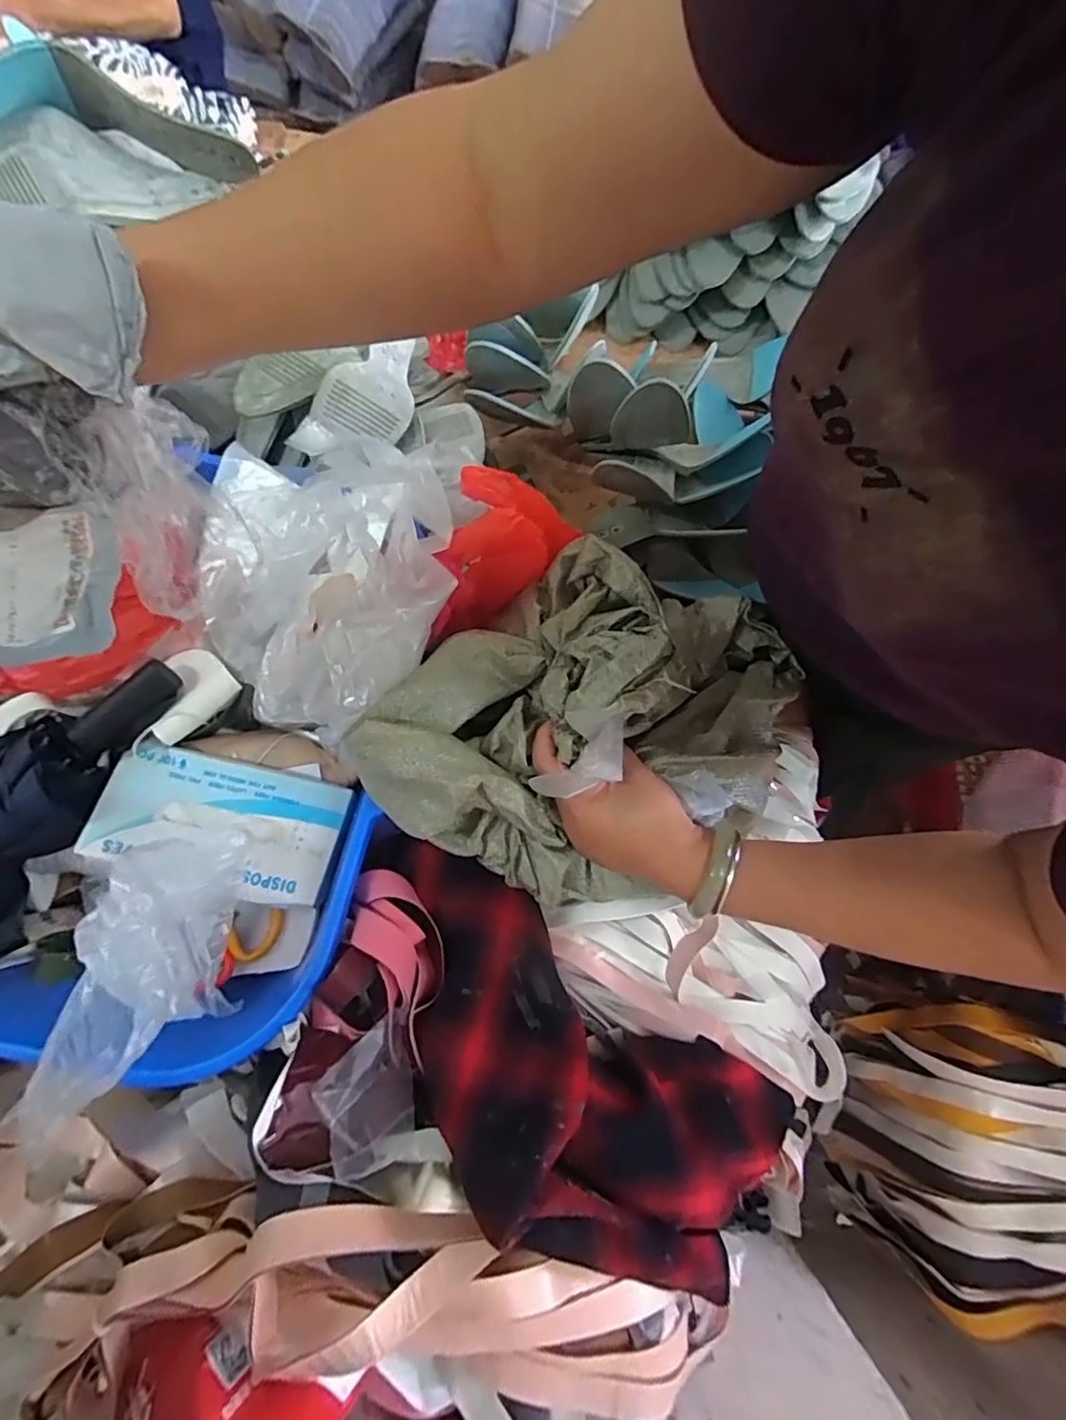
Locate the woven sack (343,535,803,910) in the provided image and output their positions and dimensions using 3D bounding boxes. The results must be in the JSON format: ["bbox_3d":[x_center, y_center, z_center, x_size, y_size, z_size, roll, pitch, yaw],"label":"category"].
[{"bbox_3d":[0.064,-0.004,0.460,0.347,0.138,0.233,-42,79,-11],"label":"woven sack"}]

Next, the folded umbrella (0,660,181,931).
[{"bbox_3d":[-0.430,0.079,0.480,0.105,0.065,0.314,43,79,10],"label":"folded umbrella"}]

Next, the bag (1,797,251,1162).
[{"bbox_3d":[-0.285,0.184,0.432,0.115,0.084,0.207,6,75,1],"label":"bag"}]

